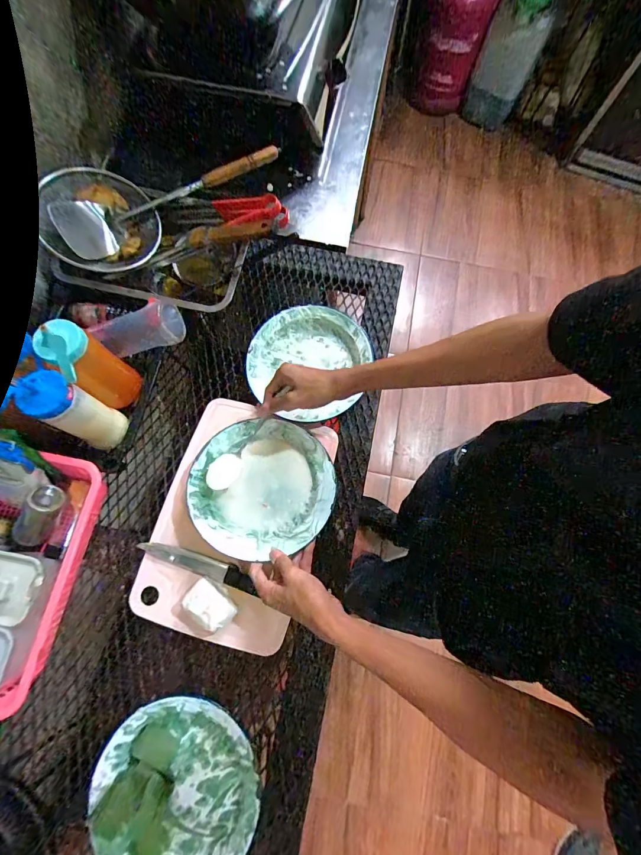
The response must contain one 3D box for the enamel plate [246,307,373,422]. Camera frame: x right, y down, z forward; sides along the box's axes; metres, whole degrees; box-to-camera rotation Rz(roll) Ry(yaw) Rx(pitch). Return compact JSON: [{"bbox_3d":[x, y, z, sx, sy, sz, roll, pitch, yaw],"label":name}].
[{"bbox_3d":[-0.023,-0.112,0.636,0.200,0.040,0.205,0,75,-1],"label":"enamel plate"}]

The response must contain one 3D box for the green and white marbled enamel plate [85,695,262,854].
[{"bbox_3d":[-0.183,0.463,0.471,0.205,0.037,0.199,0,75,-1],"label":"green and white marbled enamel plate"}]

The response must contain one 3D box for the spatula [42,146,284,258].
[{"bbox_3d":[-0.257,-0.411,0.638,0.387,0.066,0.081,-34,78,-10],"label":"spatula"}]

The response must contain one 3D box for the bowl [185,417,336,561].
[{"bbox_3d":[-0.086,0.084,0.546,0.207,0.055,0.201,0,75,-1],"label":"bowl"}]

